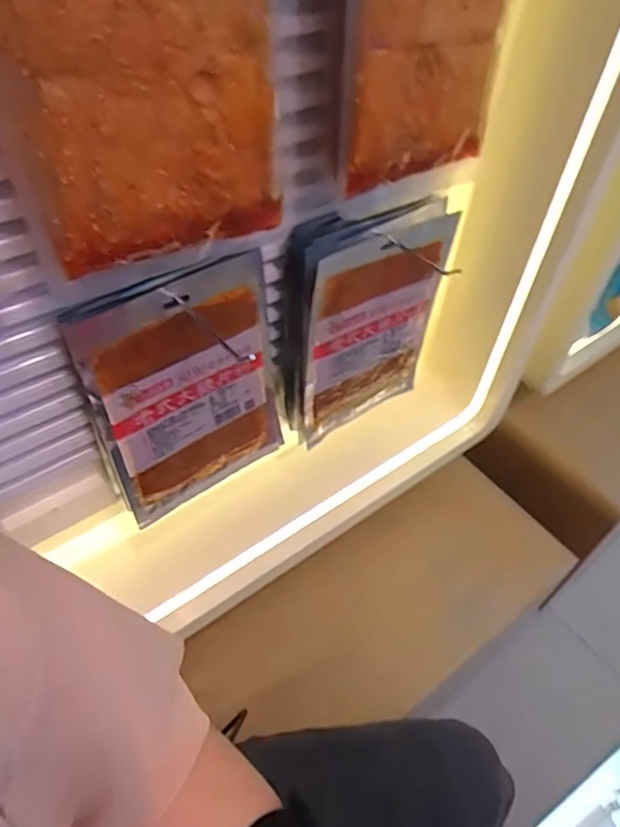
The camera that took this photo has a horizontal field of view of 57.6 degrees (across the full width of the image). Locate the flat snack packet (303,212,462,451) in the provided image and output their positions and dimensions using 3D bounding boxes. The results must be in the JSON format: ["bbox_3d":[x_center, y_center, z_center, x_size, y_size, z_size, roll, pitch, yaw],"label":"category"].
[{"bbox_3d":[0.069,-0.083,0.598,0.175,0.232,0.014,-29,56,-26],"label":"flat snack packet"}]

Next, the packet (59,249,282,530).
[{"bbox_3d":[-0.109,-0.015,0.526,0.173,0.242,0.016,-31,51,-27],"label":"packet"}]

